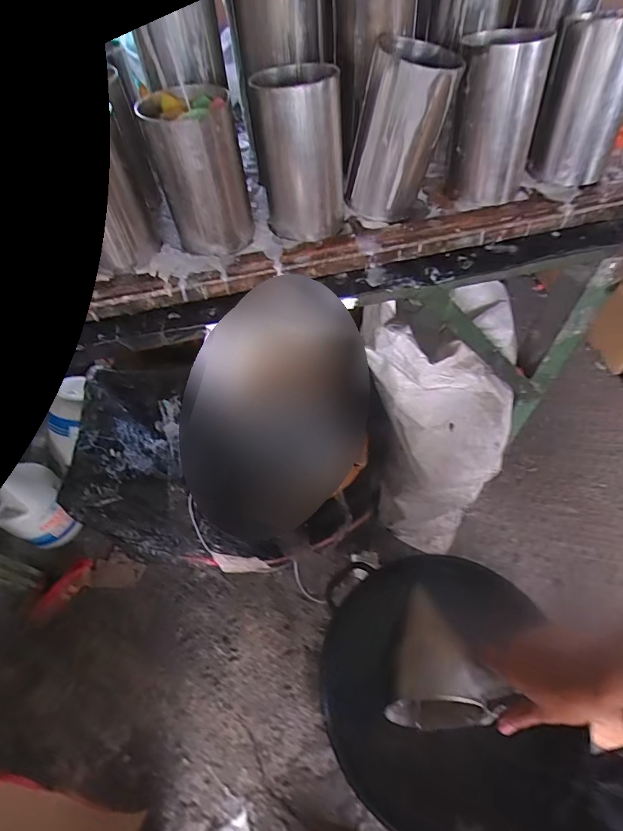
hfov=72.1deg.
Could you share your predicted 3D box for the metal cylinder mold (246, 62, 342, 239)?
[{"bbox_3d":[-0.010,-0.240,0.396,0.073,0.120,0.081,-6,55,0],"label":"metal cylinder mold"}]

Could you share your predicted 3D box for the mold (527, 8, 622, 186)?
[{"bbox_3d":[0.262,-0.302,0.415,0.073,0.130,0.079,16,58,15],"label":"mold"}]

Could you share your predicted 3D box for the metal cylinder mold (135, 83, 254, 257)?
[{"bbox_3d":[-0.097,-0.215,0.384,0.071,0.117,0.063,-9,55,-2],"label":"metal cylinder mold"}]

